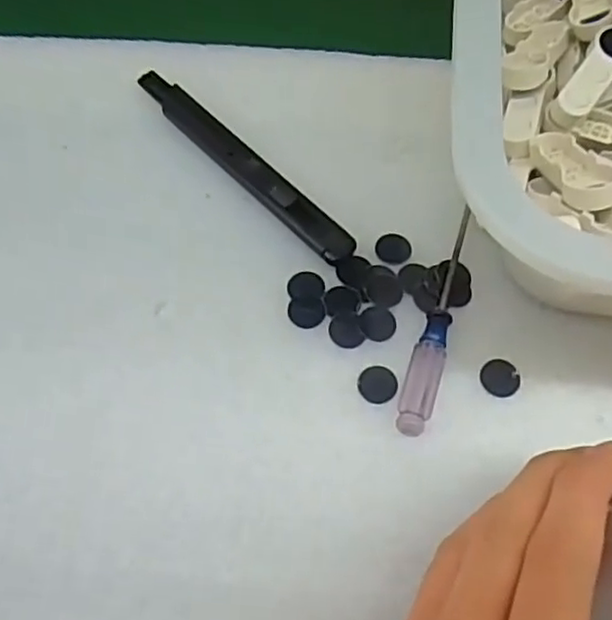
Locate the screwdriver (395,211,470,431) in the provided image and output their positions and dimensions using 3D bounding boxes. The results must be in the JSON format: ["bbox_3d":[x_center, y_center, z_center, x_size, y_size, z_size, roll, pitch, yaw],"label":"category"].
[{"bbox_3d":[0.053,0.001,0.271,0.013,0.009,0.103,15,66,8],"label":"screwdriver"}]

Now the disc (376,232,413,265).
[{"bbox_3d":[0.038,-0.027,0.289,0.015,0.004,0.016,0,65,1],"label":"disc"}]

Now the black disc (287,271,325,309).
[{"bbox_3d":[0.000,-0.009,0.281,0.015,0.004,0.016,0,63,0],"label":"black disc"}]

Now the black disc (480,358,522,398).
[{"bbox_3d":[0.076,0.026,0.263,0.015,0.004,0.015,0,65,1],"label":"black disc"}]

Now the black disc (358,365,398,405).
[{"bbox_3d":[0.028,0.028,0.262,0.014,0.004,0.015,0,65,1],"label":"black disc"}]

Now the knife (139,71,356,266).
[{"bbox_3d":[-0.030,-0.067,0.304,0.014,0.010,0.137,-40,71,-16],"label":"knife"}]

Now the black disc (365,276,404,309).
[{"bbox_3d":[0.032,-0.008,0.279,0.015,0.004,0.015,0,65,1],"label":"black disc"}]

